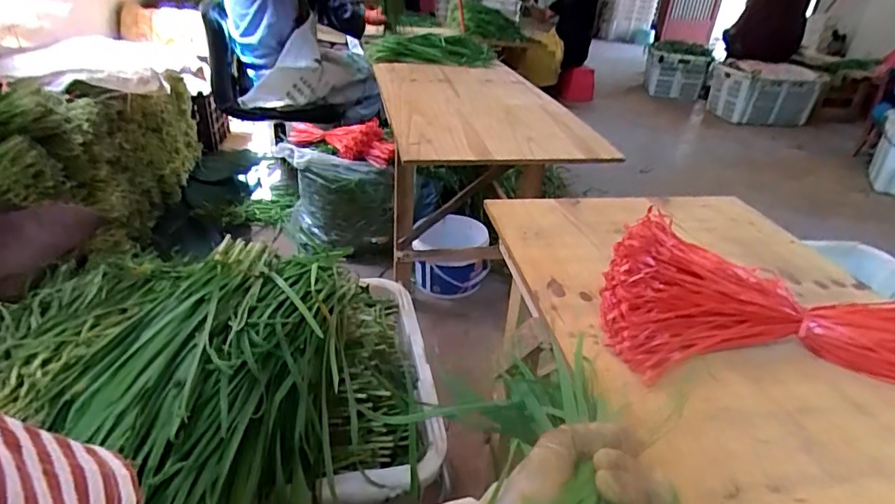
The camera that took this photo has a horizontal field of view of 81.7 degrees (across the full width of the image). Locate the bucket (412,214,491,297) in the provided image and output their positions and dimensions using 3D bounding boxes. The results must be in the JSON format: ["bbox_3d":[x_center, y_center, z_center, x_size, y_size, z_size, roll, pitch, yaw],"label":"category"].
[{"bbox_3d":[0.004,0.021,1.623,0.244,0.218,0.208,-2,31,-12],"label":"bucket"}]

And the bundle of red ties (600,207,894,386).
[{"bbox_3d":[0.337,0.049,0.555,0.336,0.088,0.185,4,31,-2],"label":"bundle of red ties"}]

